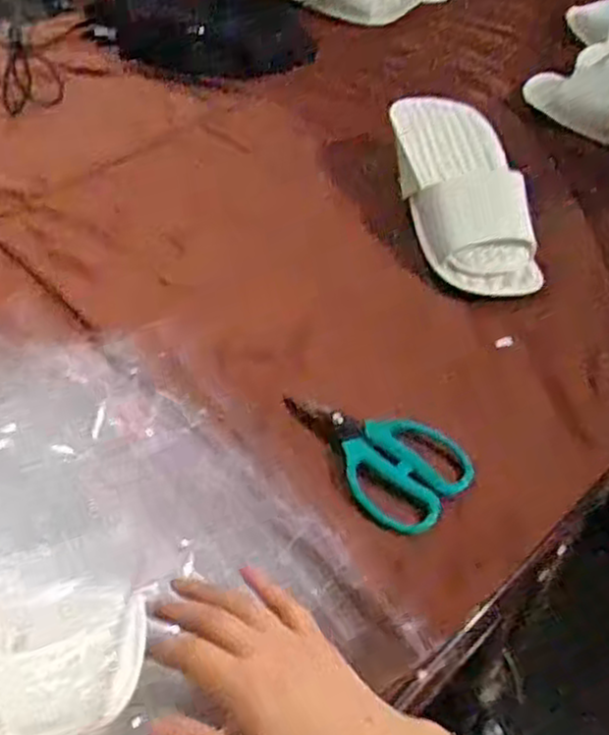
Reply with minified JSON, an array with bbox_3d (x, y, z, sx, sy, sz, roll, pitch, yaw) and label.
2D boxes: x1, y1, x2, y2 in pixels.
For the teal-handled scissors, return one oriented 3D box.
[{"bbox_3d":[0.050,0.058,0.564,0.143,0.015,0.082,35,56,28],"label":"teal-handled scissors"}]

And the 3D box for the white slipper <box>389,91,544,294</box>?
[{"bbox_3d":[0.148,-0.171,0.737,0.101,0.048,0.249,-10,63,-10],"label":"white slipper"}]

